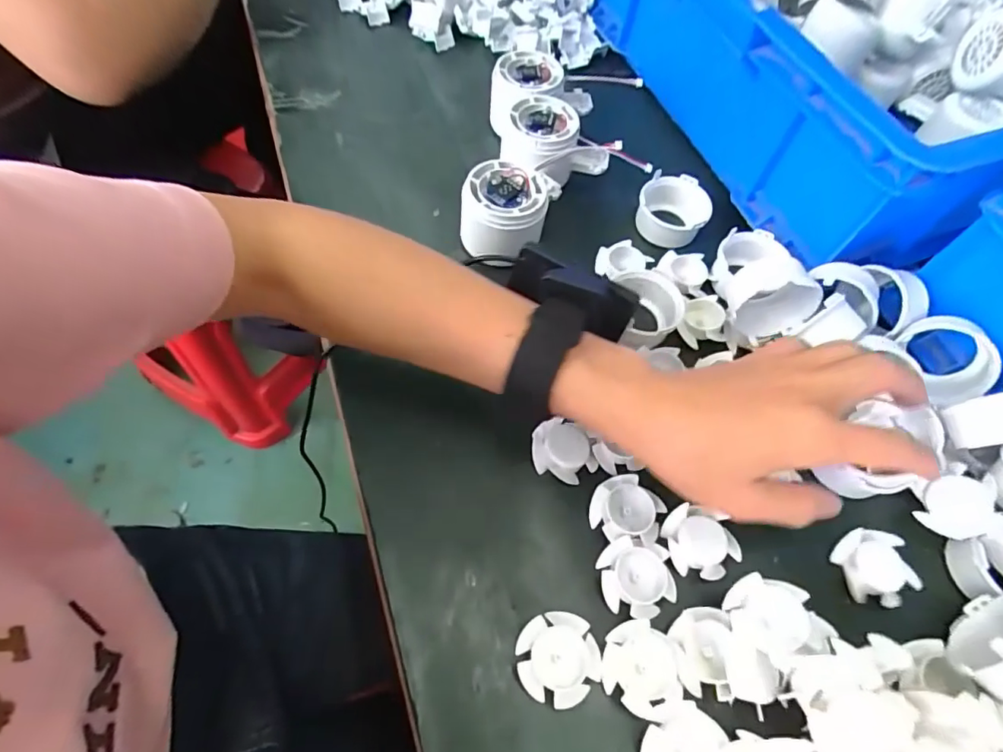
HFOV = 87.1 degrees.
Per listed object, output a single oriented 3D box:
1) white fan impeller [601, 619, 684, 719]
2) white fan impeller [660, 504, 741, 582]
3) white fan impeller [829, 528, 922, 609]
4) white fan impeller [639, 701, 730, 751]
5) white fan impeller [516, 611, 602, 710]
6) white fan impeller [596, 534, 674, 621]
[{"bbox_3d":[0.069,0.145,0.262,0.038,0.008,0.042,2,61,-3],"label":"white fan impeller"},{"bbox_3d":[0.112,0.092,0.295,0.038,0.011,0.039,-13,63,-10],"label":"white fan impeller"},{"bbox_3d":[0.209,0.106,0.293,0.039,0.013,0.039,-5,62,-6],"label":"white fan impeller"},{"bbox_3d":[0.085,0.175,0.246,0.039,0.008,0.031,-40,71,-22],"label":"white fan impeller"},{"bbox_3d":[0.028,0.141,0.263,0.039,0.011,0.040,2,61,-3],"label":"white fan impeller"},{"bbox_3d":[0.072,0.108,0.283,0.038,0.008,0.039,-8,62,-8],"label":"white fan impeller"}]

